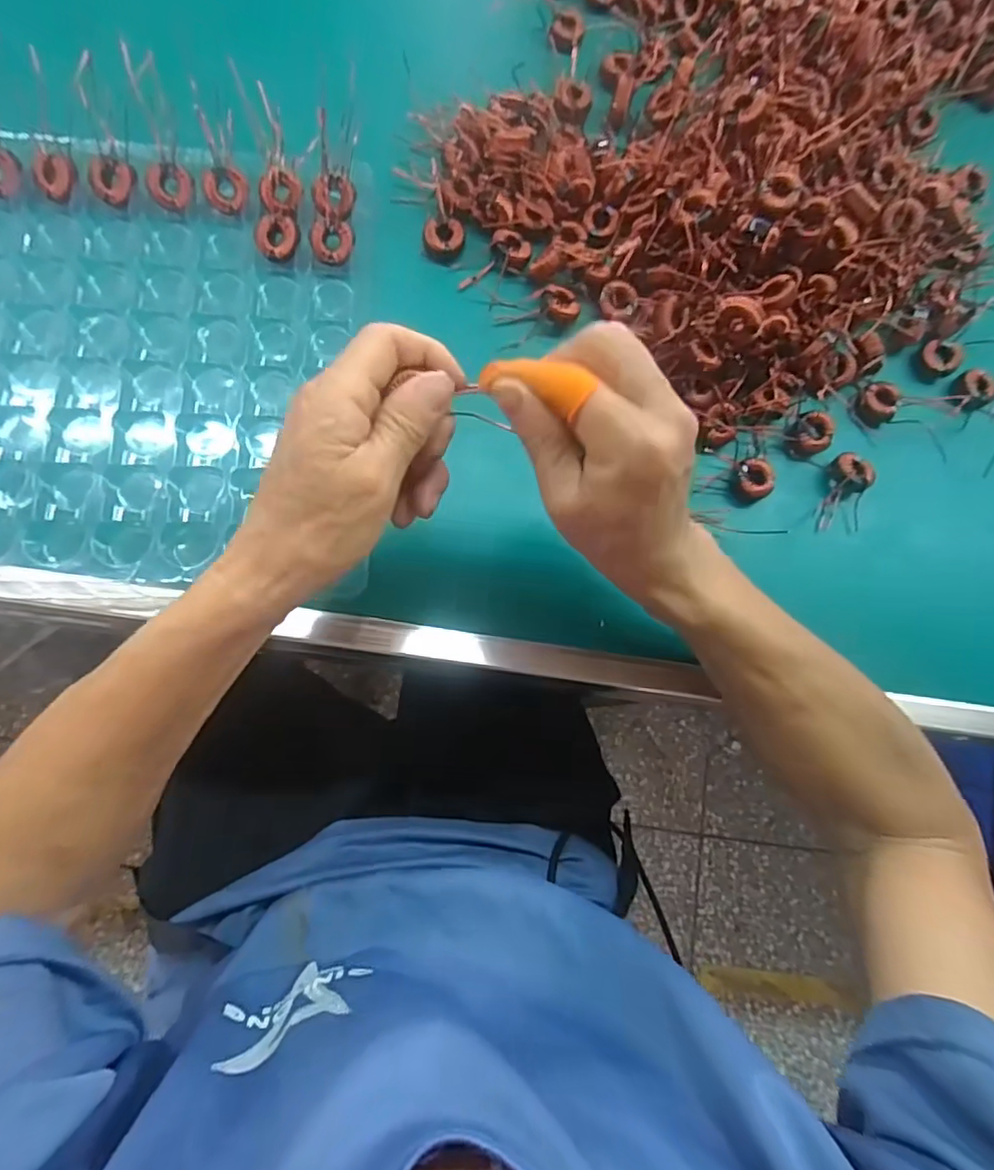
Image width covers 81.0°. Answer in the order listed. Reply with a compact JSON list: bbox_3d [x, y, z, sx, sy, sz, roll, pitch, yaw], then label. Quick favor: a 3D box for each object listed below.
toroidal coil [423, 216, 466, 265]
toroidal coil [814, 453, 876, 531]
[{"bbox_3d":[-0.035,-0.232,0.391,0.028,0.010,0.026,1,78,-6],"label":"toroidal coil"},{"bbox_3d":[0.232,-0.058,0.381,0.029,0.015,0.053,19,77,-2],"label":"toroidal coil"}]

